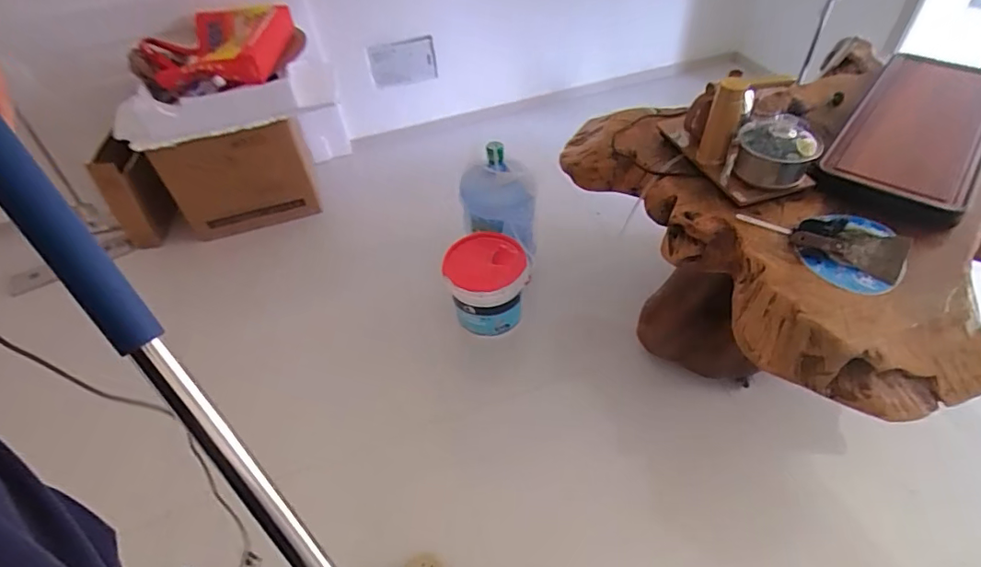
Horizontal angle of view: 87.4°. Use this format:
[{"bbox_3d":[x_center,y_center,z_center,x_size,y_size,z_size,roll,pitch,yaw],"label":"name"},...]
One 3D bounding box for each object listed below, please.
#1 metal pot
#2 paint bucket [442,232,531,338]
[{"bbox_3d":[0.649,-0.296,1.173,0.167,0.147,0.140,21,51,24],"label":"metal pot"},{"bbox_3d":[-0.006,0.004,1.678,0.252,0.244,0.261,-2,45,4],"label":"paint bucket"}]

